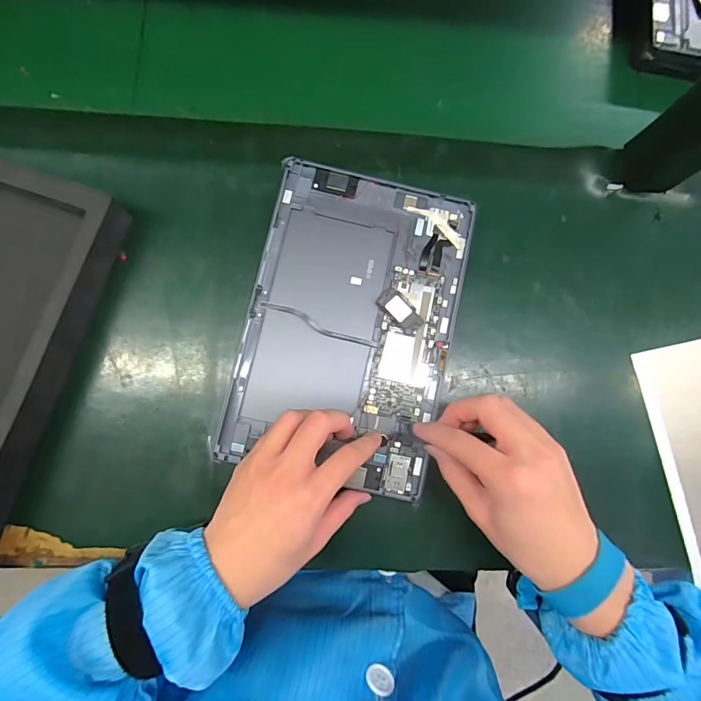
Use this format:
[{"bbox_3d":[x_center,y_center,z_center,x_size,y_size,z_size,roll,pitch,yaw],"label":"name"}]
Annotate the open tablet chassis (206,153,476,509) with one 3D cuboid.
[{"bbox_3d":[0.001,-0.022,0.334,0.164,0.011,0.249,12,84,-3],"label":"open tablet chassis"}]

